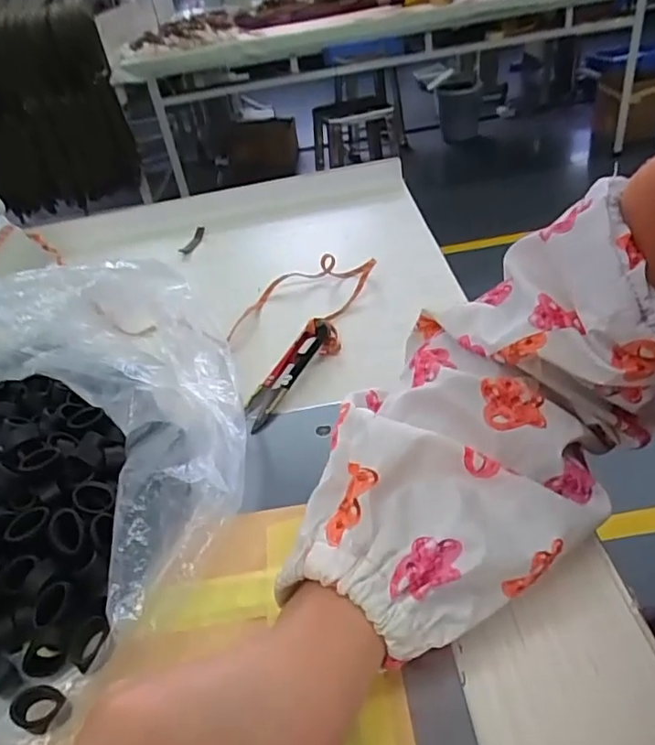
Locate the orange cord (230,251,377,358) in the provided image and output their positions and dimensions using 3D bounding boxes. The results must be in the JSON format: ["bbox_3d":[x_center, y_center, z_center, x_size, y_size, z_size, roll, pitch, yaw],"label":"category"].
[{"bbox_3d":[-0.019,-0.060,0.456,0.088,0.023,0.115,6,40,19],"label":"orange cord"}]

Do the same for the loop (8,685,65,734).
[{"bbox_3d":[-0.114,0.132,0.228,0.020,0.009,0.015,6,40,19],"label":"loop"}]

